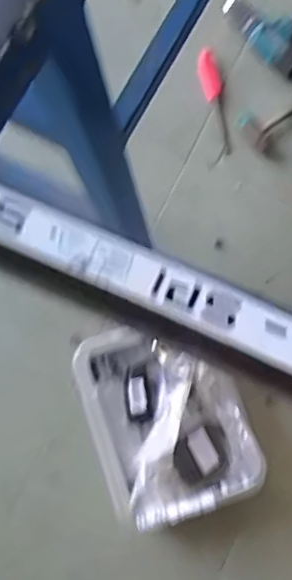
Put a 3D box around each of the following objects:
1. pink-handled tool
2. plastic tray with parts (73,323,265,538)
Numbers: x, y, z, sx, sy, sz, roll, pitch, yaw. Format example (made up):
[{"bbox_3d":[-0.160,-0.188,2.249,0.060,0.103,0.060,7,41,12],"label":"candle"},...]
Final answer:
[{"bbox_3d":[0.146,-0.394,1.219,0.049,0.024,0.270,-6,76,0],"label":"pink-handled tool"},{"bbox_3d":[0.035,0.235,1.057,0.286,0.089,0.353,-18,77,-3],"label":"plastic tray with parts"}]

